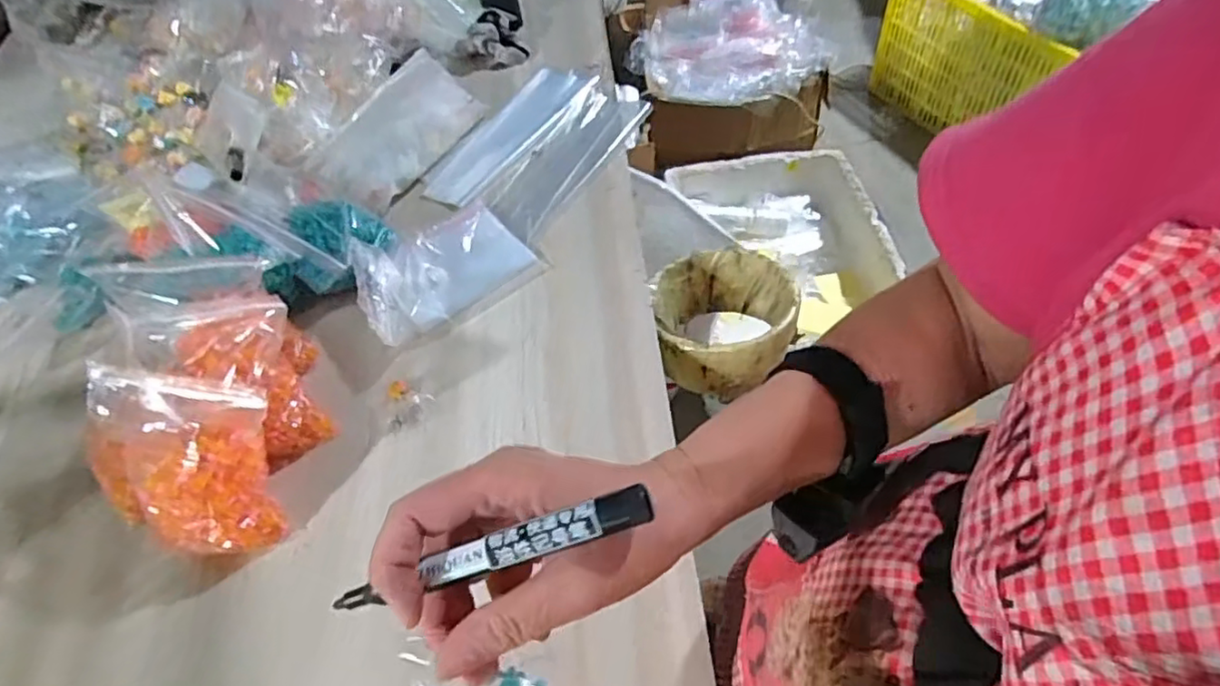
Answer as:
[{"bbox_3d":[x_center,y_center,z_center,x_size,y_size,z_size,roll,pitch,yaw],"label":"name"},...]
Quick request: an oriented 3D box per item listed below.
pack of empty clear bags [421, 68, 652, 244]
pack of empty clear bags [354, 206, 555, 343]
[{"bbox_3d":[-0.085,-0.282,0.891,0.195,0.017,0.308,24,61,19],"label":"pack of empty clear bags"},{"bbox_3d":[-0.199,-0.091,0.753,0.203,0.048,0.141,-35,60,-17],"label":"pack of empty clear bags"}]

